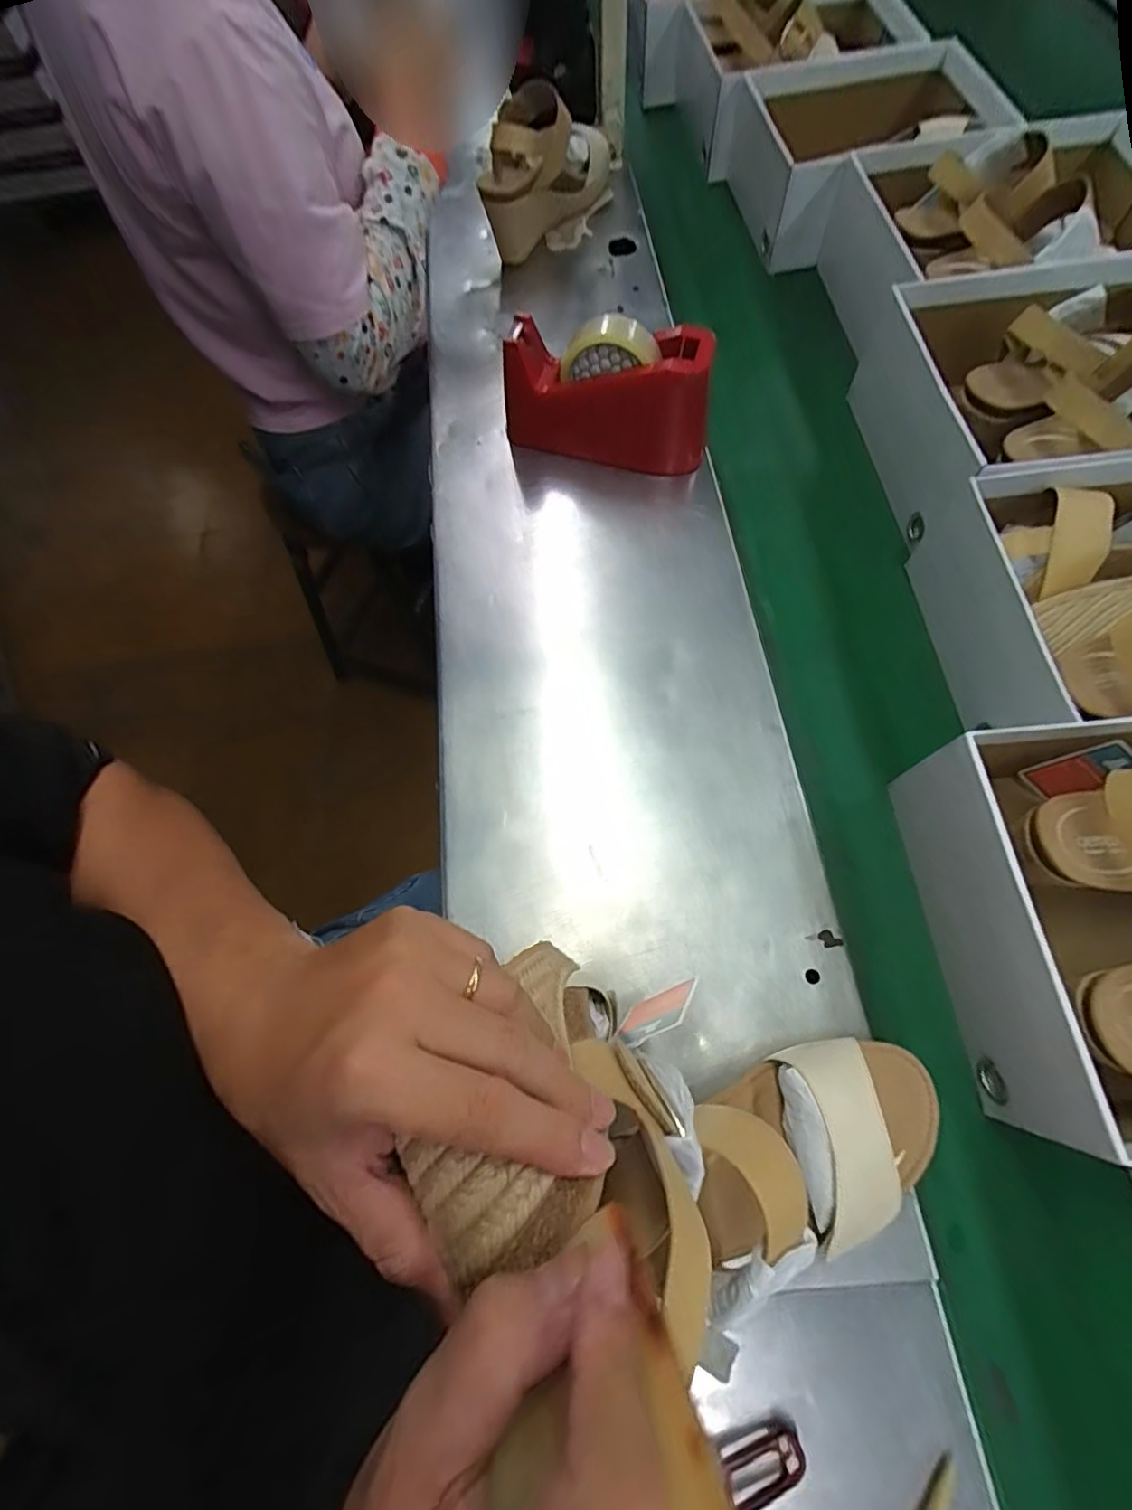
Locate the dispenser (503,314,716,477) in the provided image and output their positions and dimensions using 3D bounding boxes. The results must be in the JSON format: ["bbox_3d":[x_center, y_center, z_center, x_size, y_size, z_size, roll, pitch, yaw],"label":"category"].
[{"bbox_3d":[0.039,-0.361,0.564,0.202,0.109,0.075,10,69,8],"label":"dispenser"}]

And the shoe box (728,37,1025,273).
[{"bbox_3d":[0.377,-0.762,0.720,0.336,0.117,0.222,-22,70,0],"label":"shoe box"}]

